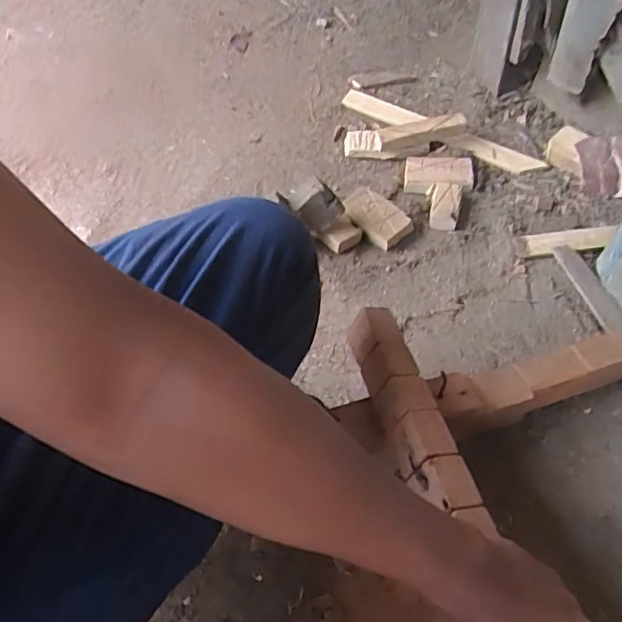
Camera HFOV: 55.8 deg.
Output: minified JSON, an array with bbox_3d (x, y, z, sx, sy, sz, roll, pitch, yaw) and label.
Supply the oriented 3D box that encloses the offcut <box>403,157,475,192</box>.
[{"bbox_3d":[0.179,-0.194,0.821,0.094,0.019,0.057,6,54,9],"label":"offcut"}]

